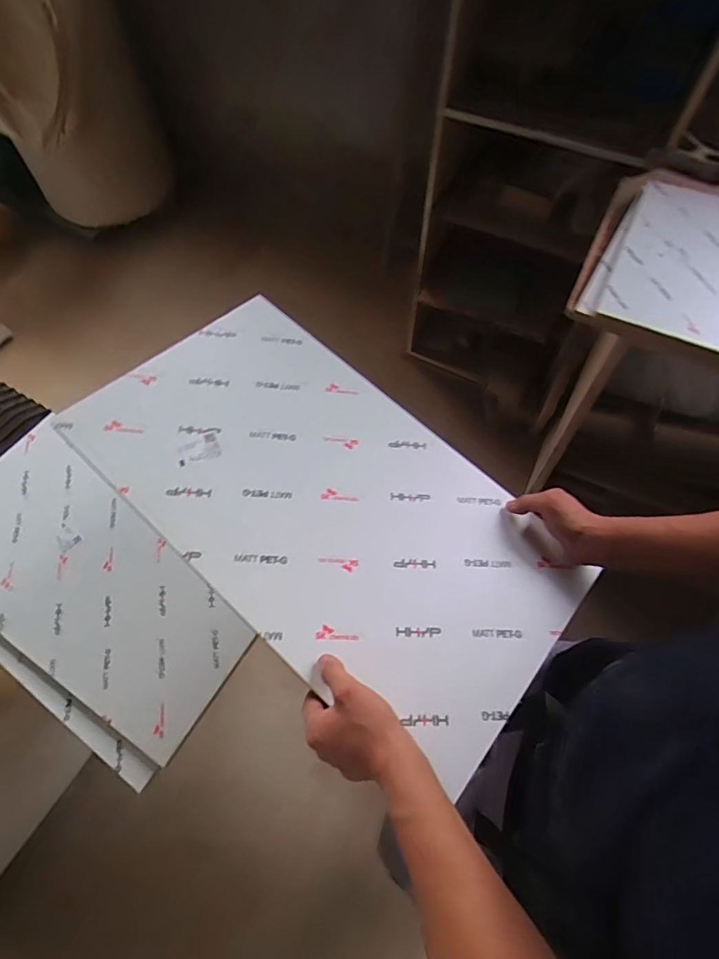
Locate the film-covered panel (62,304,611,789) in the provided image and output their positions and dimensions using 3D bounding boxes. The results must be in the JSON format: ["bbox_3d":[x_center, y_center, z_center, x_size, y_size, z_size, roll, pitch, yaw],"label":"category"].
[{"bbox_3d":[-0.031,0.020,0.565,0.567,0.009,0.319,41,62,11],"label":"film-covered panel"}]

